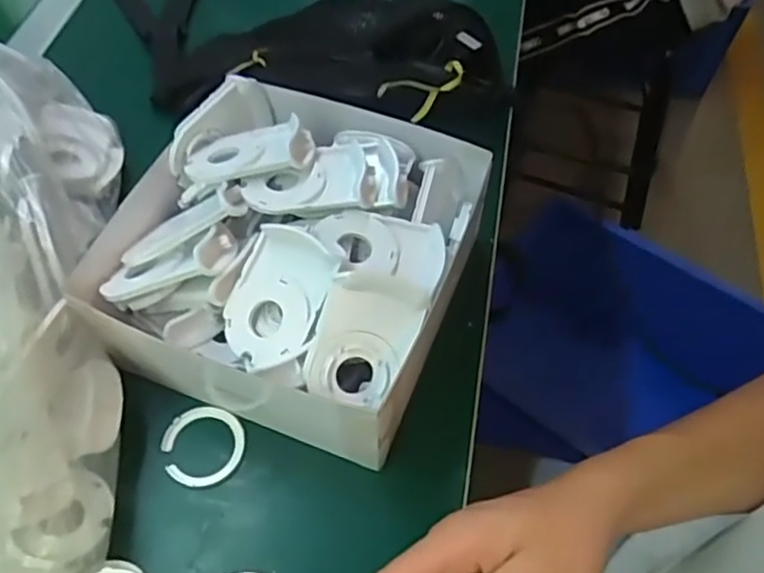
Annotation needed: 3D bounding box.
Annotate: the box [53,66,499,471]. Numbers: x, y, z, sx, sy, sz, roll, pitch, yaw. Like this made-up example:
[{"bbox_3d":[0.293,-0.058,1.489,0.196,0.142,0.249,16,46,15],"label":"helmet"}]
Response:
[{"bbox_3d":[-0.057,-0.020,0.440,0.213,0.107,0.208,19,58,13],"label":"box"}]

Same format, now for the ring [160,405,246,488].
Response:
[{"bbox_3d":[-0.114,0.101,0.421,0.050,0.007,0.050,0,56,1],"label":"ring"}]

